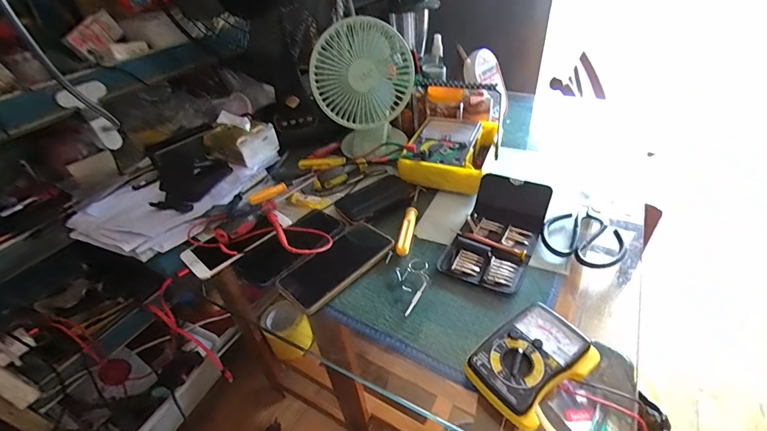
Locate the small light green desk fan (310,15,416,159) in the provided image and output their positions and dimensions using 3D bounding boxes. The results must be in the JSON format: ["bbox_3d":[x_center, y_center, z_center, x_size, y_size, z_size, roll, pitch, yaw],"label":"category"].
[{"bbox_3d":[-0.032,-0.210,0.642,0.164,0.228,0.093,-5,39,1],"label":"small light green desk fan"}]

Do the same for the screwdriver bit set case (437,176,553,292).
[{"bbox_3d":[0.166,0.015,0.524,0.104,0.027,0.206,17,45,26],"label":"screwdriver bit set case"}]

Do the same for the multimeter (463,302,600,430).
[{"bbox_3d":[0.147,0.146,0.362,0.119,0.025,0.081,-29,45,-25],"label":"multimeter"}]

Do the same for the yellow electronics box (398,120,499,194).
[{"bbox_3d":[0.124,-0.122,0.664,0.145,0.043,0.205,11,42,19],"label":"yellow electronics box"}]

